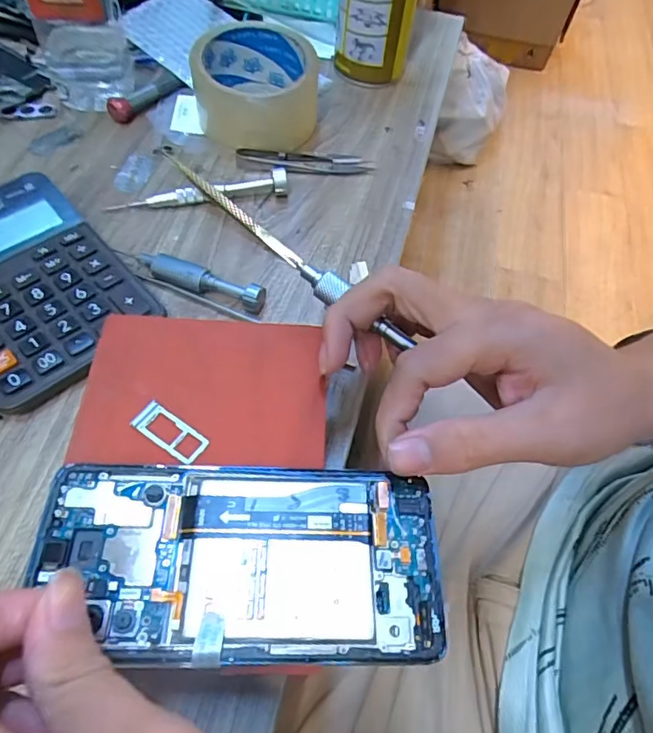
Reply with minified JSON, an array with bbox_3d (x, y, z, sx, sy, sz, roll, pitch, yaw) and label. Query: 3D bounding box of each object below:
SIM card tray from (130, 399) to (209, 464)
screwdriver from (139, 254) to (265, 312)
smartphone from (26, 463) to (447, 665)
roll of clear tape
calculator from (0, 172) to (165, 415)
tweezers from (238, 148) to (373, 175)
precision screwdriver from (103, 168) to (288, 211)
[{"bbox_3d":[-0.071,0.029,0.239,0.035,0.004,0.015,30,60,13],"label":"SIM card tray"},{"bbox_3d":[-0.078,-0.053,0.331,0.084,0.015,0.014,22,58,9],"label":"screwdriver"},{"bbox_3d":[-0.034,0.075,0.209,0.156,0.006,0.075,7,57,-1],"label":"smartphone"},{"bbox_3d":[-0.056,-0.227,0.421,0.095,0.056,0.095,-1,57,-5],"label":"roll of clear tape"},{"bbox_3d":[-0.179,-0.050,0.314,0.101,0.028,0.144,-37,67,-24],"label":"calculator"},{"bbox_3d":[-0.016,-0.159,0.406,0.102,0.007,0.022,2,57,-3],"label":"tweezers"},{"bbox_3d":[-0.091,-0.125,0.375,0.127,0.014,0.020,-10,59,-10],"label":"precision screwdriver"}]

